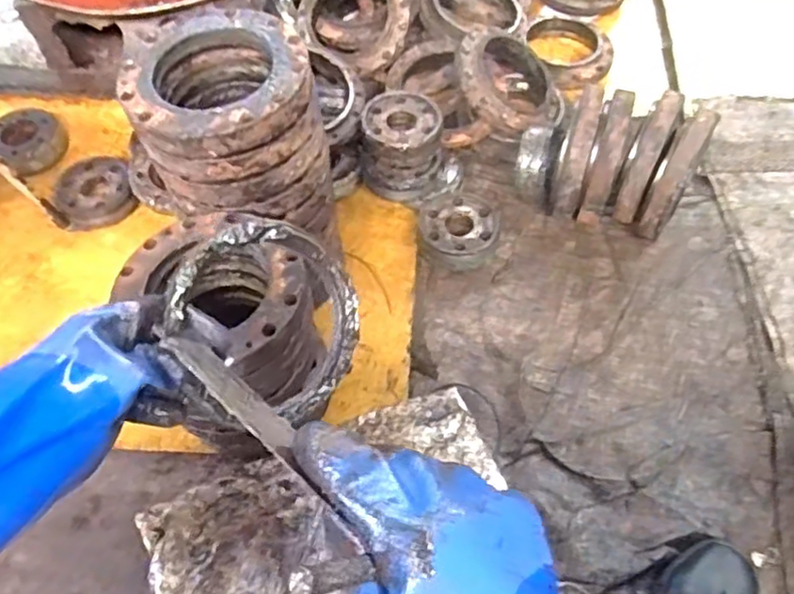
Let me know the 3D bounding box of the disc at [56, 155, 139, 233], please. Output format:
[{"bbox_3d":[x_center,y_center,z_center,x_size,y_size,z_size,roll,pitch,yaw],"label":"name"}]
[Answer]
[{"bbox_3d":[-0.485,-0.169,1.062,0.117,0.029,0.115,2,71,-6],"label":"disc"}]

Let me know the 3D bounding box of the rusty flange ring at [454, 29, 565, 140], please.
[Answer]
[{"bbox_3d":[0.183,-0.356,1.092,0.190,0.046,0.195,9,71,-28],"label":"rusty flange ring"}]

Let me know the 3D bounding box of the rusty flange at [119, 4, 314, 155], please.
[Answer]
[{"bbox_3d":[-0.197,-0.241,0.711,0.191,0.036,0.208,-1,57,1],"label":"rusty flange"}]

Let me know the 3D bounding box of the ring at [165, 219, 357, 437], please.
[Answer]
[{"bbox_3d":[-0.098,0.022,0.502,0.150,0.160,0.017,-17,17,-32],"label":"ring"}]

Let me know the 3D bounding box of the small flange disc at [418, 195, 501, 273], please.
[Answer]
[{"bbox_3d":[0.098,-0.104,1.020,0.125,0.041,0.127,0,57,0],"label":"small flange disc"}]

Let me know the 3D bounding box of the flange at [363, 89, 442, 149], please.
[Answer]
[{"bbox_3d":[0.011,-0.283,1.020,0.120,0.022,0.134,10,58,8],"label":"flange"}]

